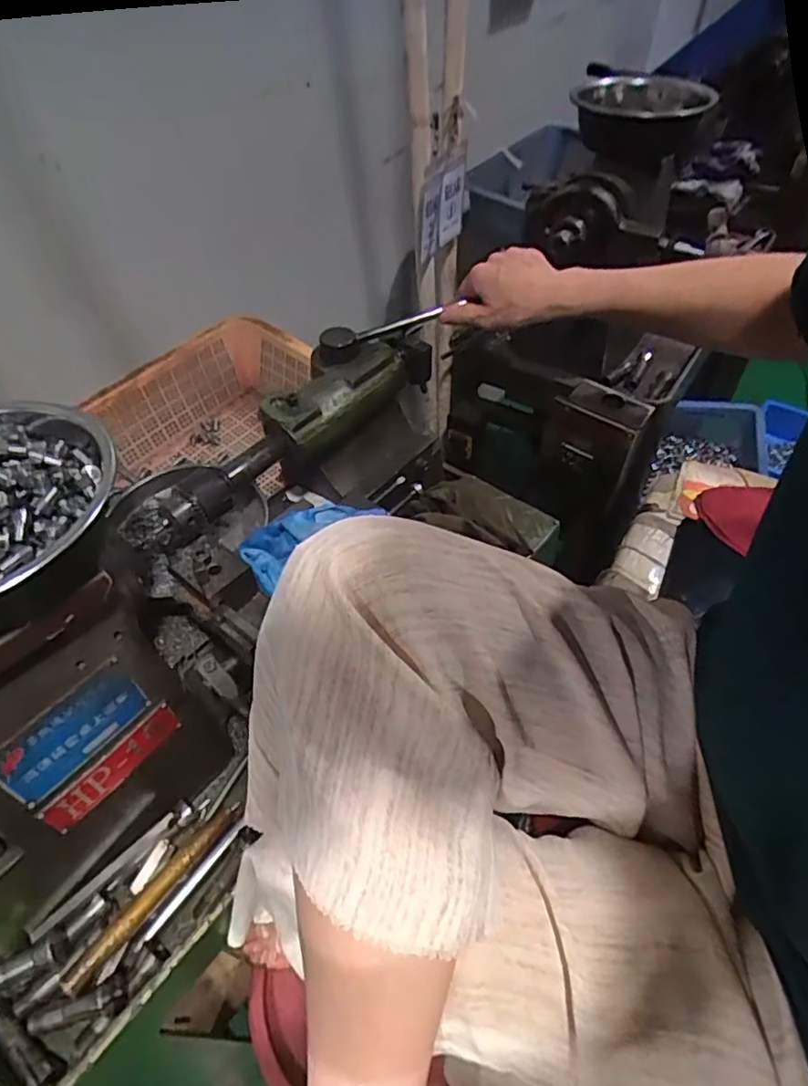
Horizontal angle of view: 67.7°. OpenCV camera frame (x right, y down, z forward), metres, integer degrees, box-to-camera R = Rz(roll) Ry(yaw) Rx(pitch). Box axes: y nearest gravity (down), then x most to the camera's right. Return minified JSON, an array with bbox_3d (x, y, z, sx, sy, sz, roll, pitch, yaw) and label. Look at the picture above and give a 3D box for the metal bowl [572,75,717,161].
[{"bbox_3d":[0.316,-0.571,0.808,0.170,0.079,0.172,13,51,13],"label":"metal bowl"}]

